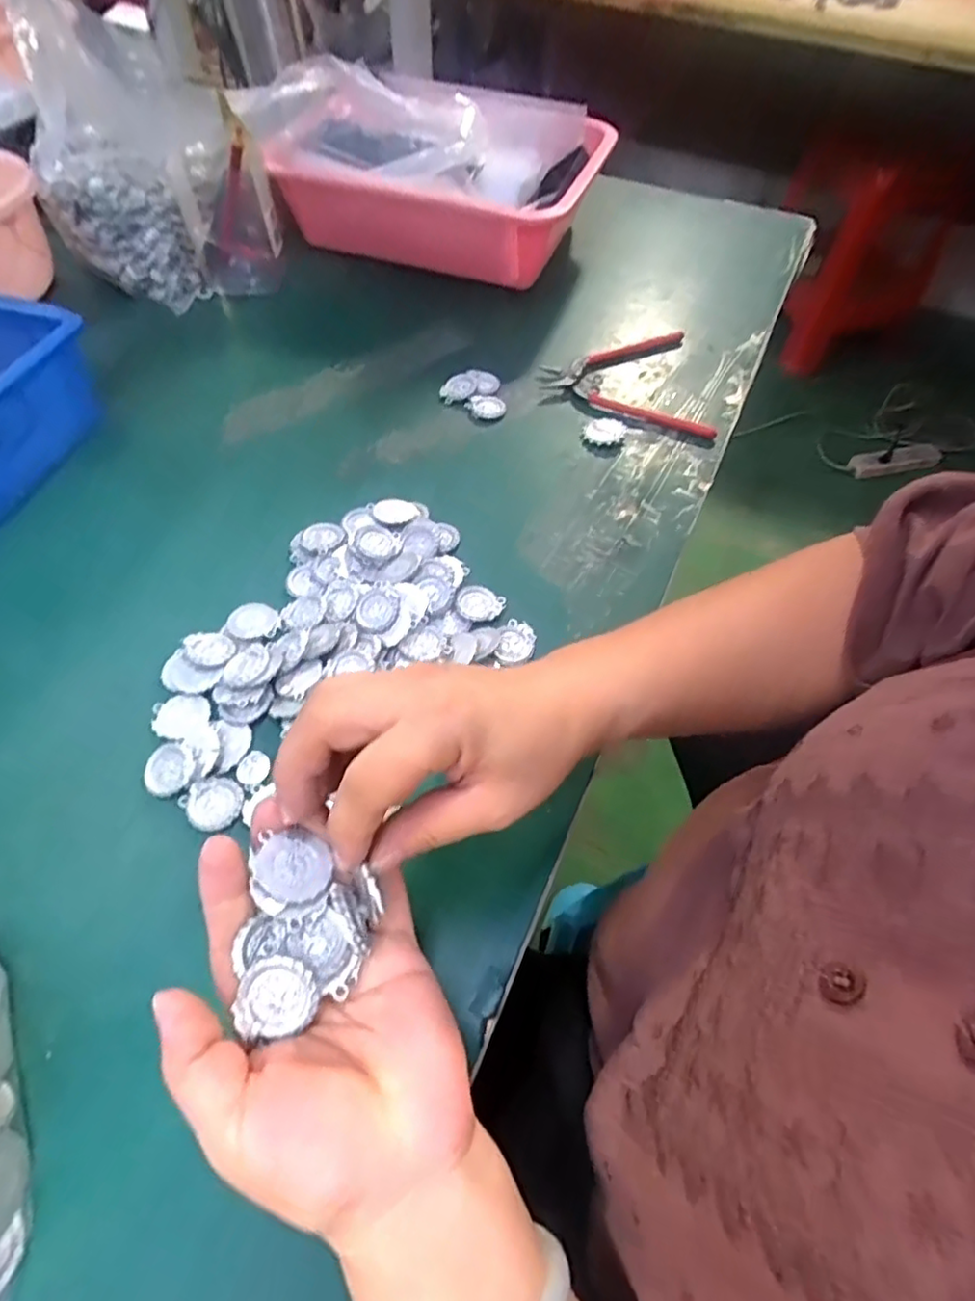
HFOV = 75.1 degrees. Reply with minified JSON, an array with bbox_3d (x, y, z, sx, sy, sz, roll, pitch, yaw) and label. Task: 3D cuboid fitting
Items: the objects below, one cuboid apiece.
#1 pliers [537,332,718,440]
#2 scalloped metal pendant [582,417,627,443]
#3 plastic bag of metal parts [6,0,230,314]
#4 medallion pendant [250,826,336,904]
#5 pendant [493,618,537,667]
[{"bbox_3d":[0.129,-0.239,0.541,0.148,0.012,0.126,20,58,11],"label":"pliers"},{"bbox_3d":[0.093,-0.173,0.499,0.034,0.005,0.029,-35,64,-22],"label":"scalloped metal pendant"},{"bbox_3d":[-0.308,-0.422,0.551,0.134,0.191,0.127,25,59,14],"label":"plastic bag of metal parts"},{"bbox_3d":[-0.075,0.083,0.245,0.031,0.004,0.025,27,44,-11],"label":"medallion pendant"},{"bbox_3d":[0.018,-0.006,0.388,0.022,0.007,0.029,15,57,8],"label":"pendant"}]

